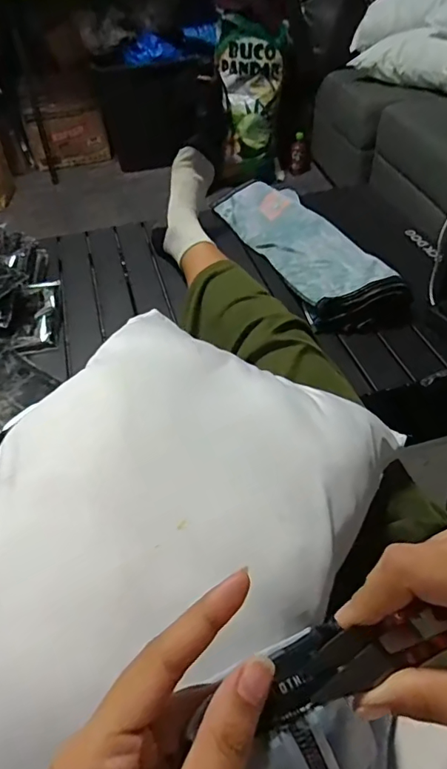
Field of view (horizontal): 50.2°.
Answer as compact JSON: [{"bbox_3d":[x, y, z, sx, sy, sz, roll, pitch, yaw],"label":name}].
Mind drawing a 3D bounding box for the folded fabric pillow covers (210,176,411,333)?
[{"bbox_3d":[0.147,-0.265,0.892,0.162,0.051,0.498,-18,48,-13],"label":"folded fabric pillow covers"}]

